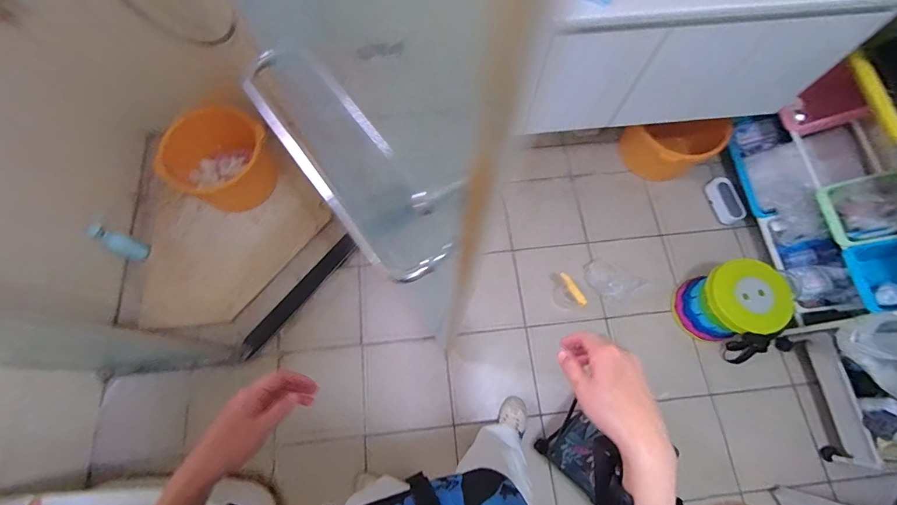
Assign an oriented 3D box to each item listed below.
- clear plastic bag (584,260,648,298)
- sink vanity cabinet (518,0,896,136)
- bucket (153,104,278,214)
[{"bbox_3d":[0.615,0.109,1.439,0.210,0.030,0.118,26,74,8],"label":"clear plastic bag"},{"bbox_3d":[0.629,-0.655,1.061,0.774,0.424,0.402,-5,72,-1],"label":"sink vanity cabinet"},{"bbox_3d":[-0.843,-0.337,1.449,0.320,0.229,0.365,38,76,12],"label":"bucket"}]

